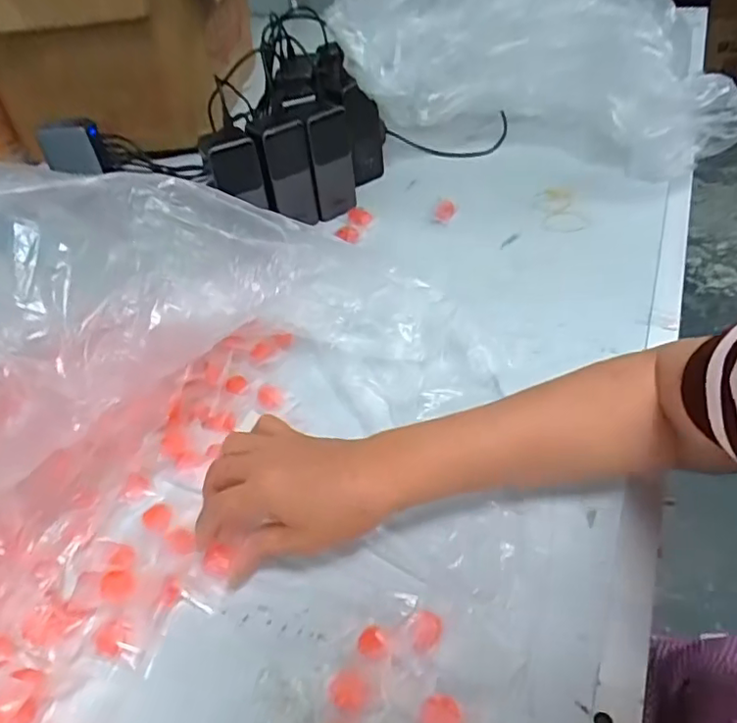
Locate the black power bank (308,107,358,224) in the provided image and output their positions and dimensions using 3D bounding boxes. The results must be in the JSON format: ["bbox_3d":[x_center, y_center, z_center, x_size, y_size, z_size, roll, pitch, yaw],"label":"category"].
[{"bbox_3d":[-0.042,-0.250,0.743,0.067,0.136,0.030,-30,50,-23],"label":"black power bank"}]

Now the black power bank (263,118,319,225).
[{"bbox_3d":[-0.094,-0.227,0.727,0.057,0.136,0.020,-26,52,-20],"label":"black power bank"}]

